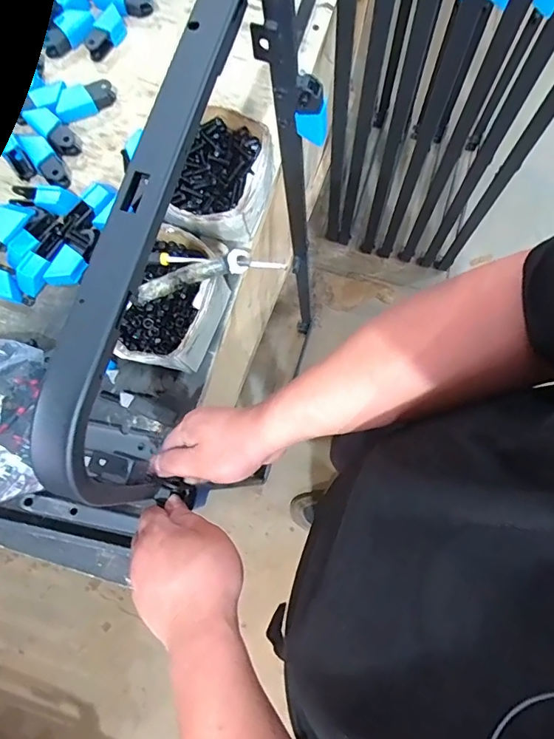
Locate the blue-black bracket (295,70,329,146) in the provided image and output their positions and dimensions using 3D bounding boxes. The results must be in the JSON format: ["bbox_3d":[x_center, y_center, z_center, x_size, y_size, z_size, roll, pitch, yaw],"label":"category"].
[{"bbox_3d":[0.044,-0.321,0.565,0.042,0.088,0.023,9,78,1],"label":"blue-black bracket"}]

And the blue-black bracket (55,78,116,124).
[{"bbox_3d":[-0.283,-0.397,0.673,0.085,0.024,0.040,-21,79,-5],"label":"blue-black bracket"}]

